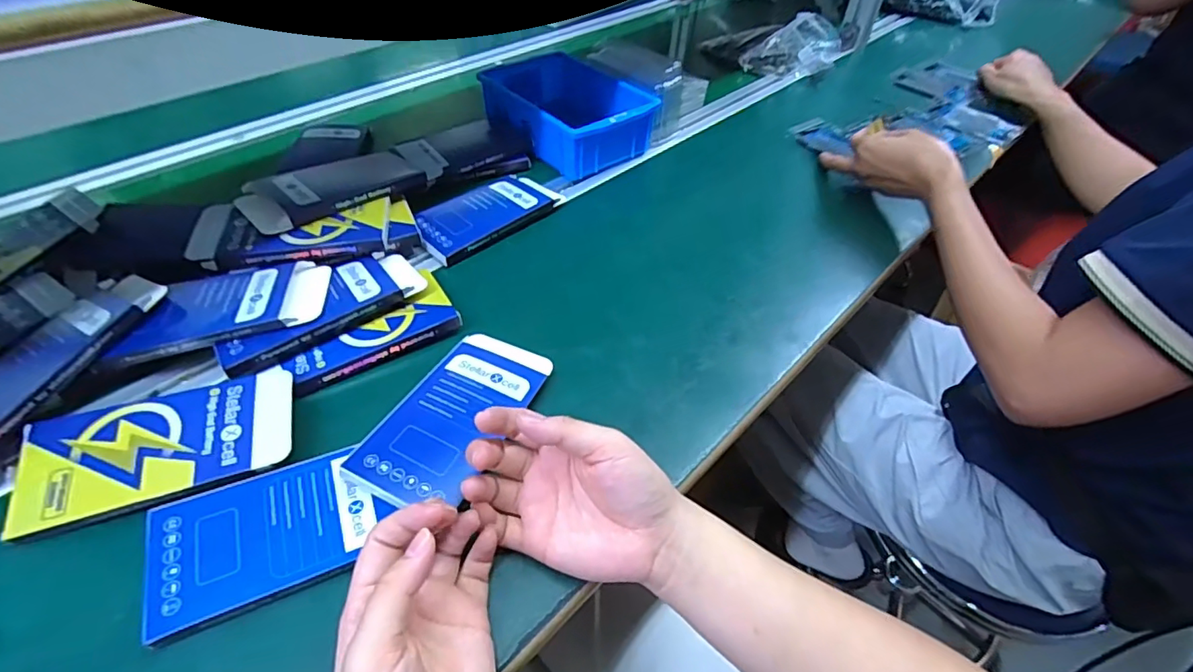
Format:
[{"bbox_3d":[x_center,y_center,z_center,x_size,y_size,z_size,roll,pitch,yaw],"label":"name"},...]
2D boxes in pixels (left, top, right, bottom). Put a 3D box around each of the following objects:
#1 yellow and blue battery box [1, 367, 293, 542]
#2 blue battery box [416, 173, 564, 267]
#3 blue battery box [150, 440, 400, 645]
[{"bbox_3d":[-0.283,0.068,0.349,0.153,0.009,0.085,-13,52,-16],"label":"yellow and blue battery box"},{"bbox_3d":[-0.112,-0.125,0.551,0.074,0.019,0.148,37,56,24],"label":"blue battery box"},{"bbox_3d":[-0.194,0.119,0.323,0.124,0.015,0.076,-16,52,-19],"label":"blue battery box"}]

